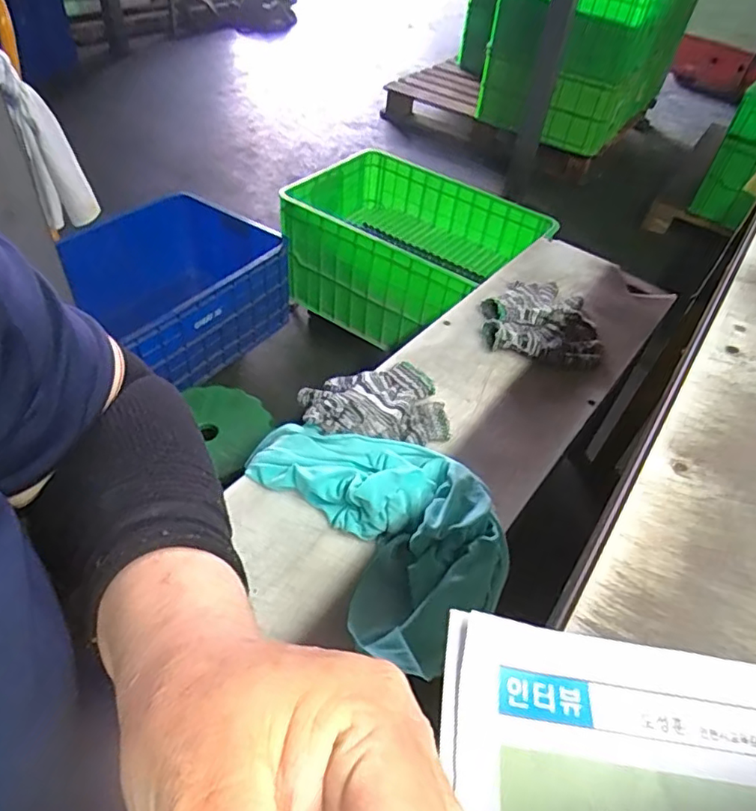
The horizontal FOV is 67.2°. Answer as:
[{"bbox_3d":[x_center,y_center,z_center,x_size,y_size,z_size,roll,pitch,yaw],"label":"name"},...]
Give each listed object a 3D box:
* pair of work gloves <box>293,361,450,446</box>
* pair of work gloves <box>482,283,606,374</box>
[{"bbox_3d":[-0.009,-0.001,0.828,0.199,0.037,0.150,-2,47,-10],"label":"pair of work gloves"},{"bbox_3d":[0.285,-0.150,1.018,0.195,0.032,0.222,9,46,0],"label":"pair of work gloves"}]

